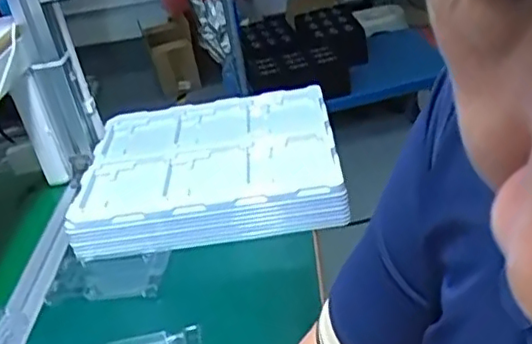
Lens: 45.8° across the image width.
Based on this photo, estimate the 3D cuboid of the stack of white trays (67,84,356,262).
[{"bbox_3d":[-0.073,-0.006,0.829,0.320,0.078,0.280,-6,29,0],"label":"stack of white trays"}]

